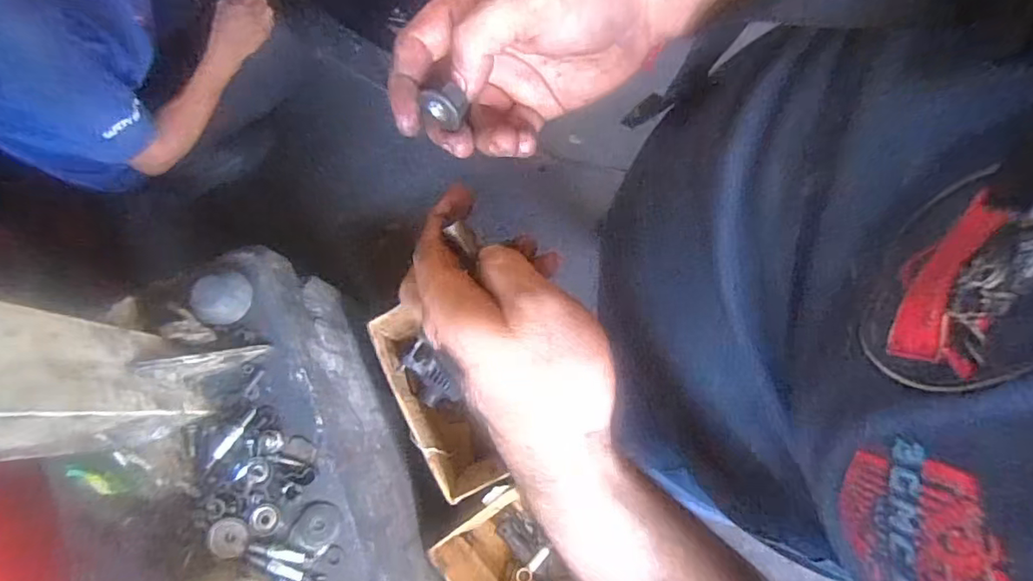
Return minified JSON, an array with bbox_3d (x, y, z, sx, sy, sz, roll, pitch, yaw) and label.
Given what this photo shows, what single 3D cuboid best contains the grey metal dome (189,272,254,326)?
[{"bbox_3d":[-0.381,0.010,0.738,0.070,0.026,0.063,-7,79,-1],"label":"grey metal dome"}]

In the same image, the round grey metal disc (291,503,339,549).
[{"bbox_3d":[-0.244,0.288,0.697,0.053,0.007,0.053,6,70,-16],"label":"round grey metal disc"}]

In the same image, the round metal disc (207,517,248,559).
[{"bbox_3d":[-0.343,0.294,0.678,0.045,0.009,0.043,0,79,0],"label":"round metal disc"}]

